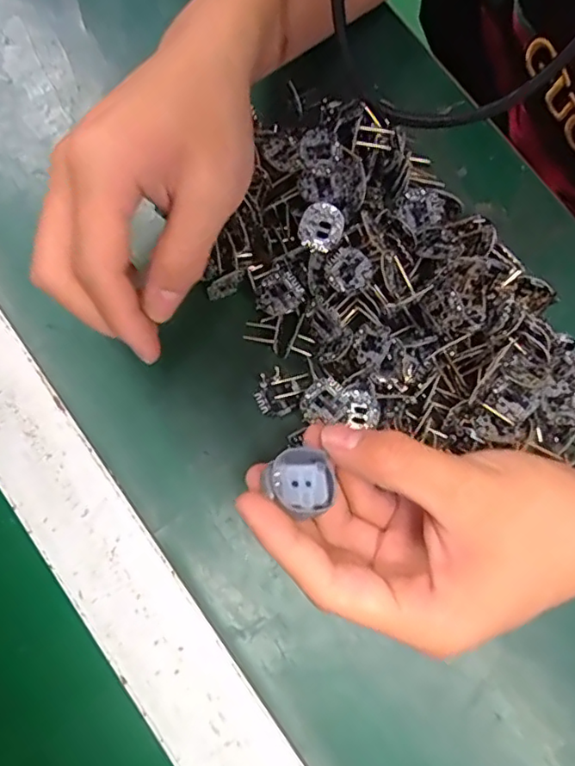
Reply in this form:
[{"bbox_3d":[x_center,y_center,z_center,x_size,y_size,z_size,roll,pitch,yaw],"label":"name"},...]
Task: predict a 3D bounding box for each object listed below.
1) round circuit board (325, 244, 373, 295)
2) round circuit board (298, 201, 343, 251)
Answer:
[{"bbox_3d":[0.031,-0.058,0.293,0.021,0.004,0.022,-43,84,11],"label":"round circuit board"},{"bbox_3d":[0.017,-0.081,0.298,0.022,0.004,0.024,-2,103,-10],"label":"round circuit board"}]

